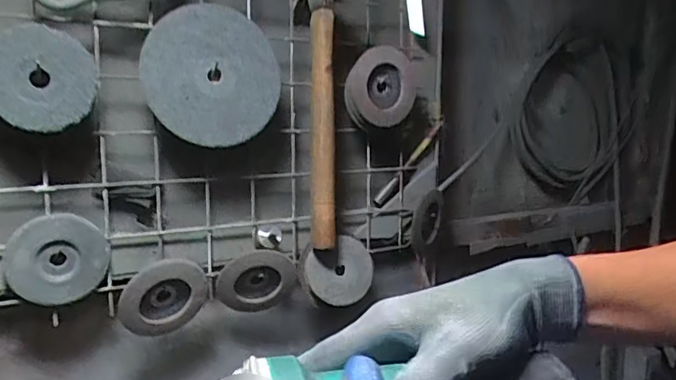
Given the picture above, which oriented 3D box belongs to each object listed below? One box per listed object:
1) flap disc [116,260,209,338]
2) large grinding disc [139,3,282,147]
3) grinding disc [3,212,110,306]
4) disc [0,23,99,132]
[{"bbox_3d":[-0.187,0.116,0.596,0.094,0.092,0.012,9,20,-42],"label":"flap disc"},{"bbox_3d":[-0.135,-0.127,0.598,0.148,0.142,0.032,-2,7,-29],"label":"large grinding disc"},{"bbox_3d":[-0.283,0.070,0.553,0.092,0.089,0.008,-2,7,-27],"label":"grinding disc"},{"bbox_3d":[-0.279,-0.105,0.510,0.095,0.091,0.021,-1,6,-20],"label":"disc"}]

